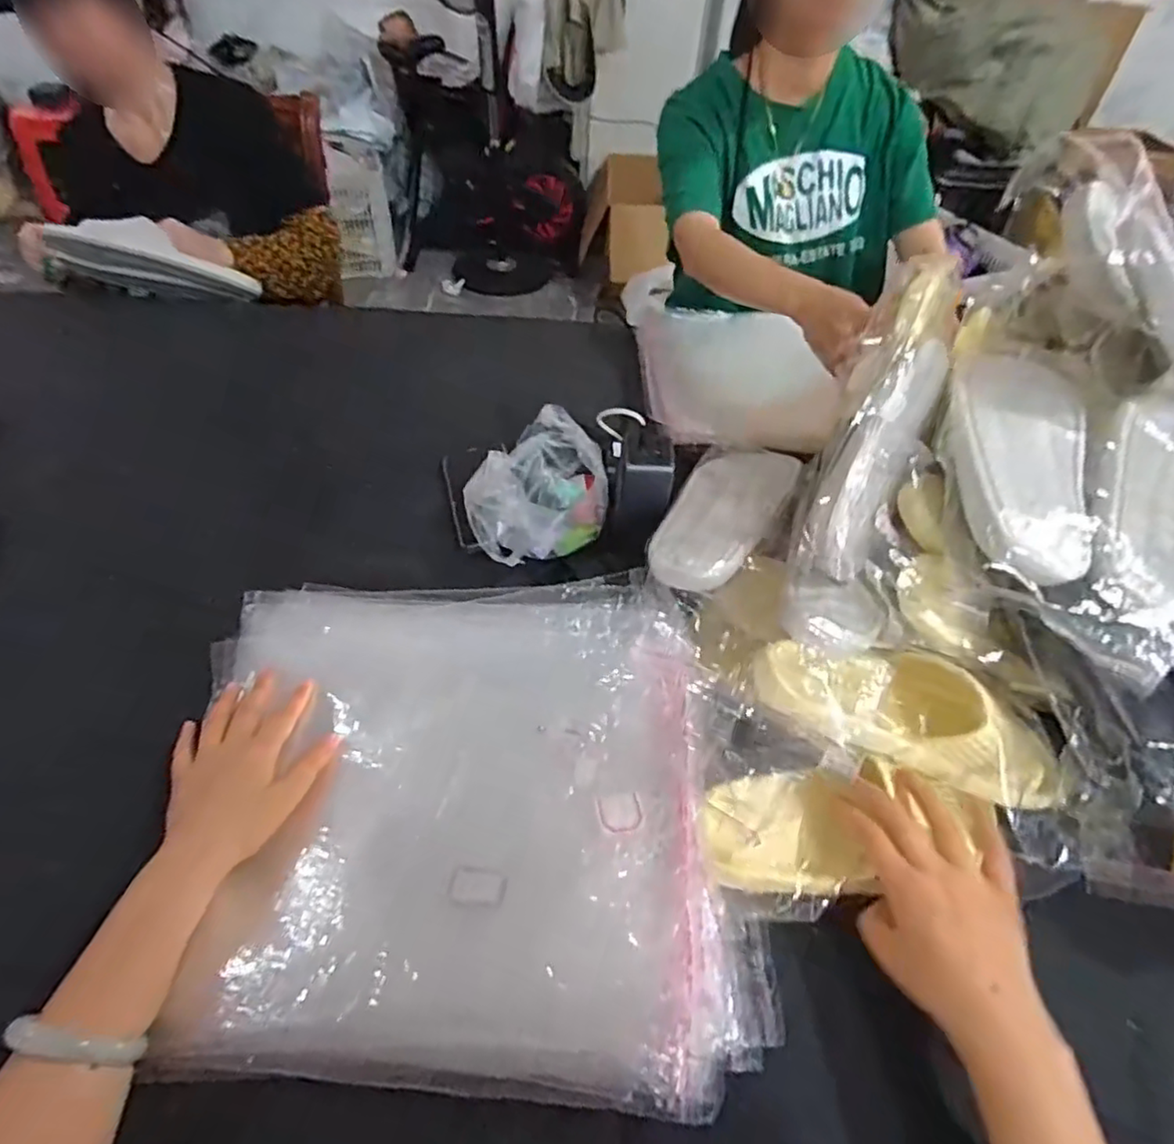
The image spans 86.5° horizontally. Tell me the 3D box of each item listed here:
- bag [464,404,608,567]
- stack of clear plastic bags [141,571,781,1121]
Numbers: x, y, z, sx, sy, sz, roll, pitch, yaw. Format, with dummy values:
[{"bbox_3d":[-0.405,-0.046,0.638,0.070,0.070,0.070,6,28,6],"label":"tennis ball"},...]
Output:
[{"bbox_3d":[-0.049,-0.085,0.659,0.133,0.074,0.160,26,52,18],"label":"bag"},{"bbox_3d":[-0.090,0.163,0.460,0.393,0.050,0.342,-1,52,0],"label":"stack of clear plastic bags"}]

